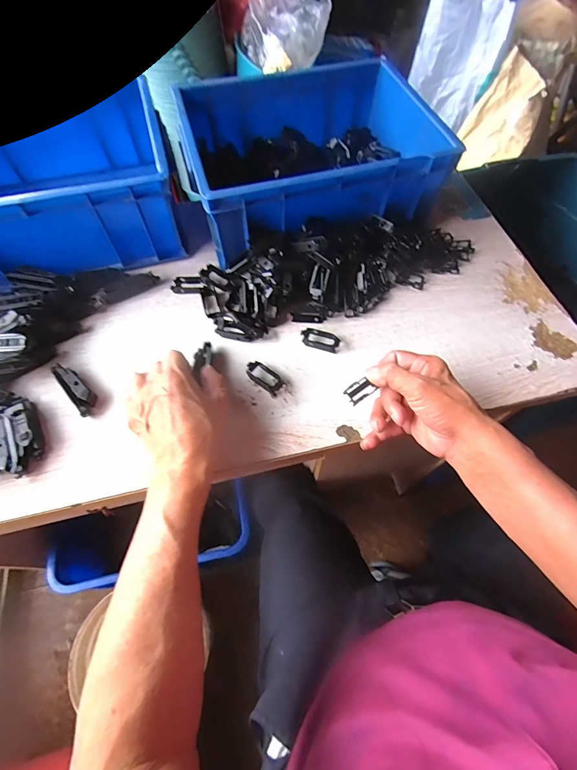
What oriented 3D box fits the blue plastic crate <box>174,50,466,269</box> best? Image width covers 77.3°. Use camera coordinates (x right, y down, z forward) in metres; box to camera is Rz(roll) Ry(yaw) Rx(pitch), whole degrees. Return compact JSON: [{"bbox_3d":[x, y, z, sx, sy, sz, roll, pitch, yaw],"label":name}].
[{"bbox_3d":[0.034,-0.331,0.540,0.331,0.123,0.269,-14,63,-8],"label":"blue plastic crate"}]

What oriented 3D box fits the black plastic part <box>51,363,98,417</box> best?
[{"bbox_3d":[-0.246,0.004,0.420,0.022,0.019,0.072,-36,68,-18],"label":"black plastic part"}]

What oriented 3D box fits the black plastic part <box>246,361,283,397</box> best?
[{"bbox_3d":[-0.029,-0.010,0.436,0.049,0.013,0.027,34,67,16],"label":"black plastic part"}]

